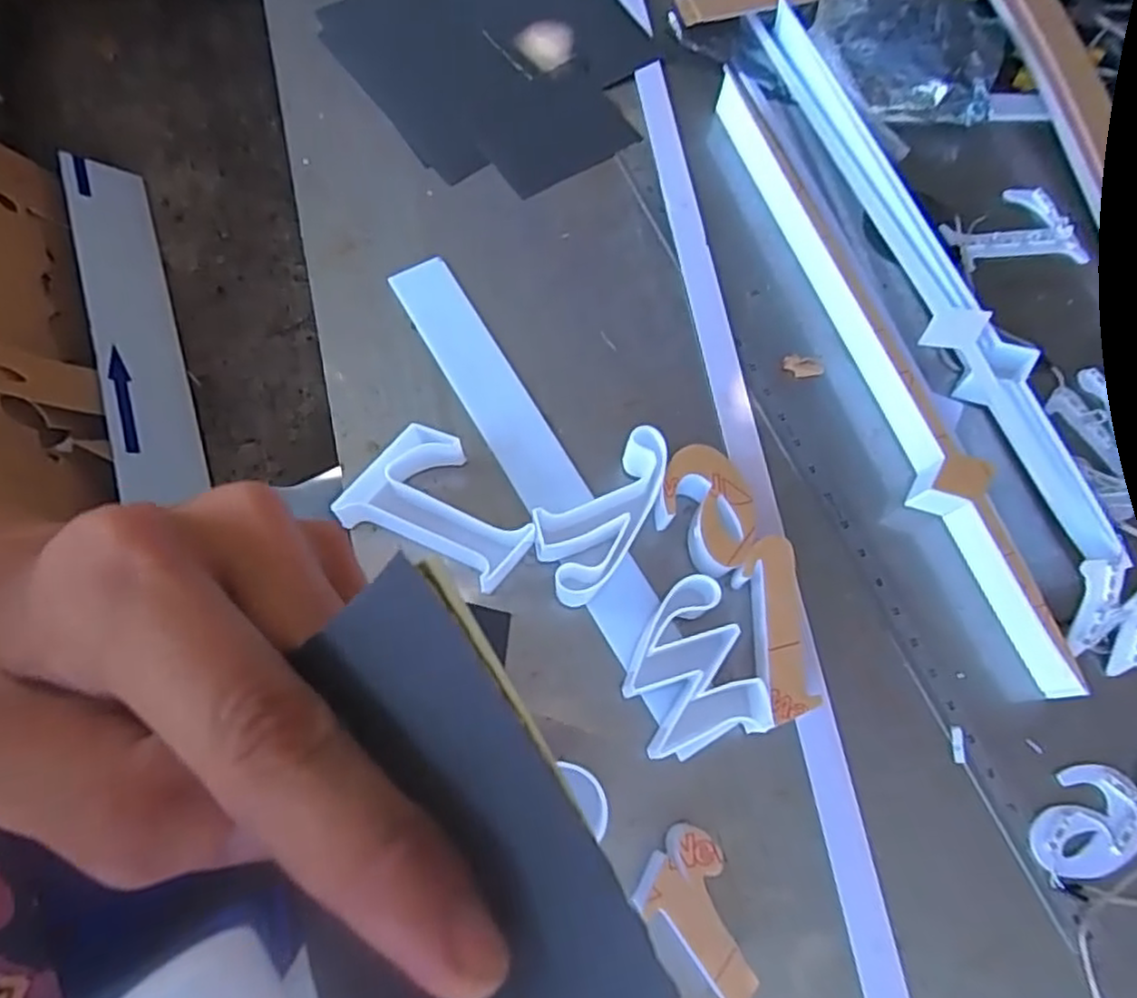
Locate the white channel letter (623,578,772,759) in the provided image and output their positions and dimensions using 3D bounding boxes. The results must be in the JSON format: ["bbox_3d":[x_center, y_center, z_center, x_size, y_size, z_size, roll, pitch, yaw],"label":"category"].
[{"bbox_3d":[0.081,0.120,0.499,0.082,0.042,0.107,-19,74,-12],"label":"white channel letter"}]

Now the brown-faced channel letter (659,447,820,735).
[{"bbox_3d":[0.125,0.057,0.526,0.069,0.051,0.200,-24,75,-13],"label":"brown-faced channel letter"}]

